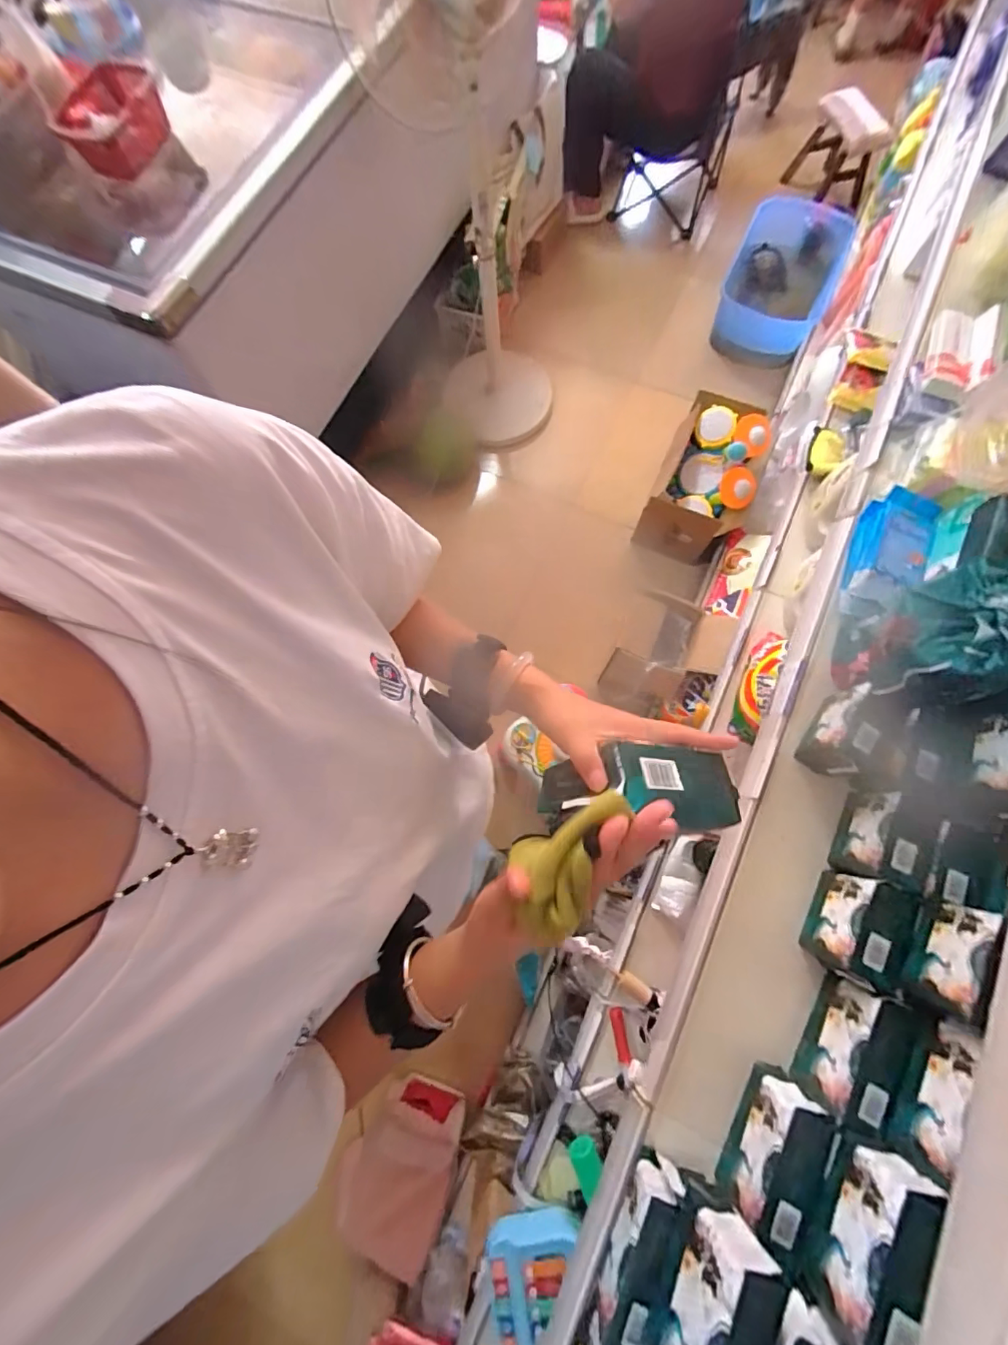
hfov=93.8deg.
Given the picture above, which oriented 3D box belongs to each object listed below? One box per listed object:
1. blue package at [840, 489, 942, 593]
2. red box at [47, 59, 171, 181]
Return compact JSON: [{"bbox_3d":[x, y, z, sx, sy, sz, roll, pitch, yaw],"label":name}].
[{"bbox_3d":[0.575,-0.192,0.700,0.083,0.046,0.172,23,77,7],"label":"blue package"},{"bbox_3d":[-0.803,-1.132,0.967,0.155,0.096,0.177,10,76,4],"label":"red box"}]

